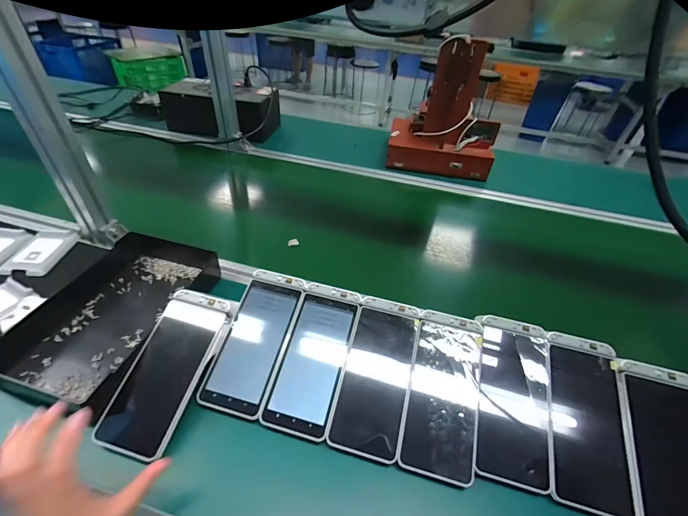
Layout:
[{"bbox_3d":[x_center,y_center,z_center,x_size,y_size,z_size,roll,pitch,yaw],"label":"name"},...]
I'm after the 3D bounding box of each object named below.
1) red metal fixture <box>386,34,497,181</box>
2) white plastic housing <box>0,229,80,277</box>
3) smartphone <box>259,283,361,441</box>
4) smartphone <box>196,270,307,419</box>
[{"bbox_3d":[0.265,-0.369,0.839,0.277,0.296,0.161,14,43,9],"label":"red metal fixture"},{"bbox_3d":[-0.518,-0.011,0.562,0.078,0.011,0.113,1,42,-5],"label":"white plastic housing"},{"bbox_3d":[-0.037,0.122,0.421,0.083,0.012,0.182,13,61,8],"label":"smartphone"},{"bbox_3d":[-0.112,0.105,0.432,0.083,0.015,0.184,14,62,9],"label":"smartphone"}]

